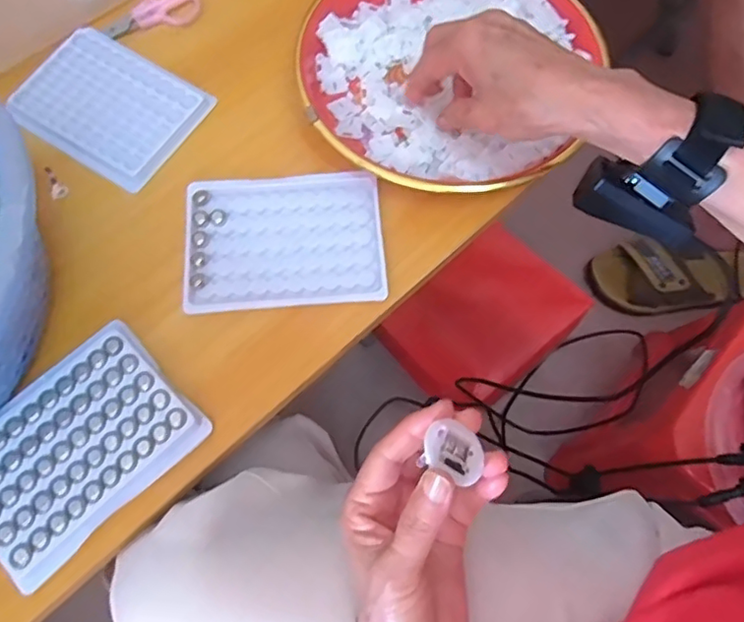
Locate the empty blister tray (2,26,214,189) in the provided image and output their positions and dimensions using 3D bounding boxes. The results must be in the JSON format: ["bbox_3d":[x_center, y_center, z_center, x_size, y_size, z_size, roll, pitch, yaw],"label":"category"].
[{"bbox_3d":[-0.194,-0.151,0.431,0.122,0.011,0.094,31,74,9],"label":"empty blister tray"}]

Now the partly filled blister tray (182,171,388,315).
[{"bbox_3d":[-0.058,-0.047,0.388,0.127,0.007,0.099,-3,68,-3],"label":"partly filled blister tray"}]

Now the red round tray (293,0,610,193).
[{"bbox_3d":[0.049,-0.179,0.426,0.206,0.024,0.210,0,70,0],"label":"red round tray"}]

